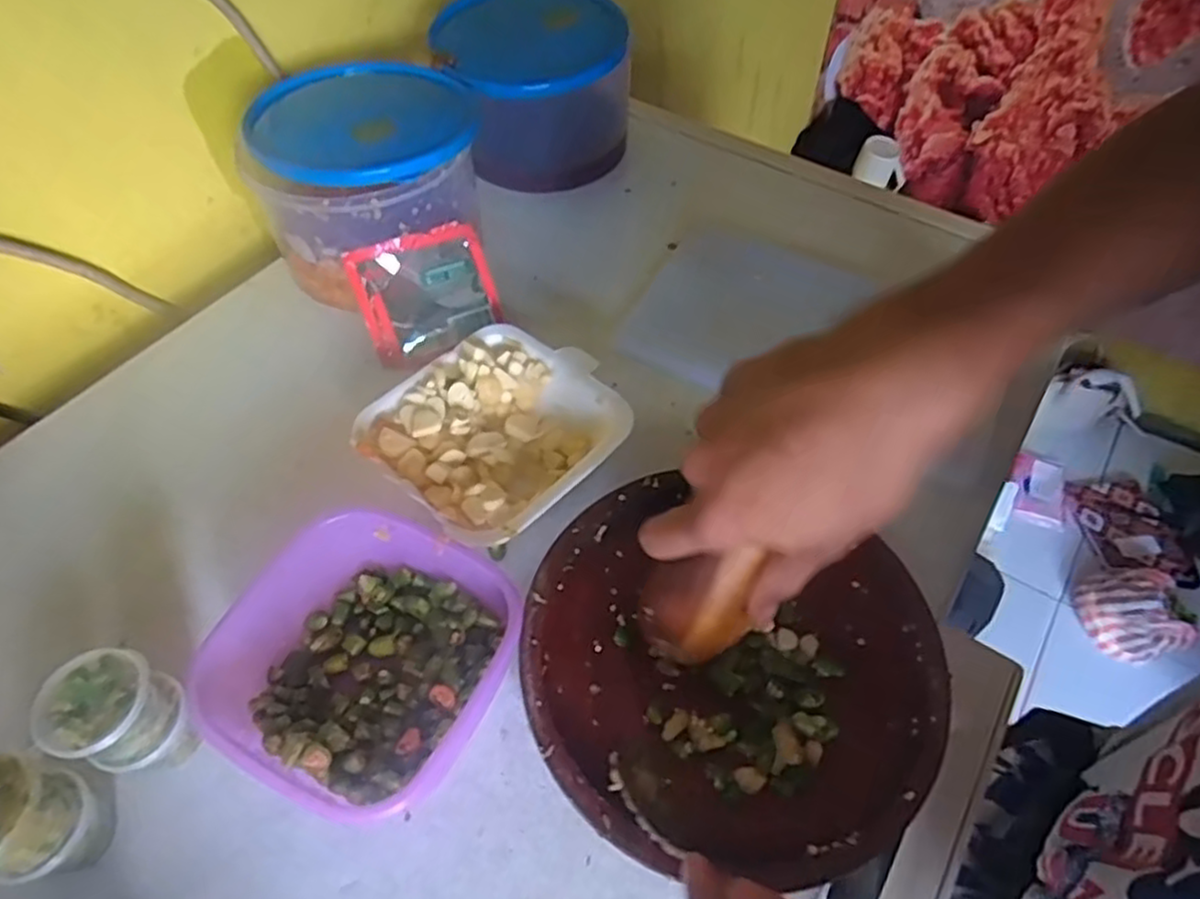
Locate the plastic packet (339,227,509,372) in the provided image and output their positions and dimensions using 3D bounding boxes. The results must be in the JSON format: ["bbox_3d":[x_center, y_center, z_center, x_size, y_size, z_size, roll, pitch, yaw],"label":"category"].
[{"bbox_3d":[-0.113,-0.101,0.469,0.084,0.009,0.079,-20,100,-10],"label":"plastic packet"}]

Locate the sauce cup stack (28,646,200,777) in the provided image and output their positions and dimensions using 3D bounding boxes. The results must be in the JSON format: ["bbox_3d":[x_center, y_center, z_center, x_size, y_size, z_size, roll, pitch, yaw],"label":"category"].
[{"bbox_3d":[-0.204,0.117,0.310,0.040,0.062,0.041,12,55,10],"label":"sauce cup stack"}]

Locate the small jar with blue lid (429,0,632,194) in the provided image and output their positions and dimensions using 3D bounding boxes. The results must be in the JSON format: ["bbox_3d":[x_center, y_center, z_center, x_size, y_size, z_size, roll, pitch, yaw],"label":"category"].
[{"bbox_3d":[-0.047,-0.274,0.559,0.137,0.115,0.133,0,54,1],"label":"small jar with blue lid"}]

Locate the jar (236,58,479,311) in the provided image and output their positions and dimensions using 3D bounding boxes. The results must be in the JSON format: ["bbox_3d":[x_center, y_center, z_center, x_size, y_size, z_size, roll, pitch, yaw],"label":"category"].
[{"bbox_3d":[-0.152,-0.185,0.498,0.135,0.114,0.144,-2,56,1],"label":"jar"}]

